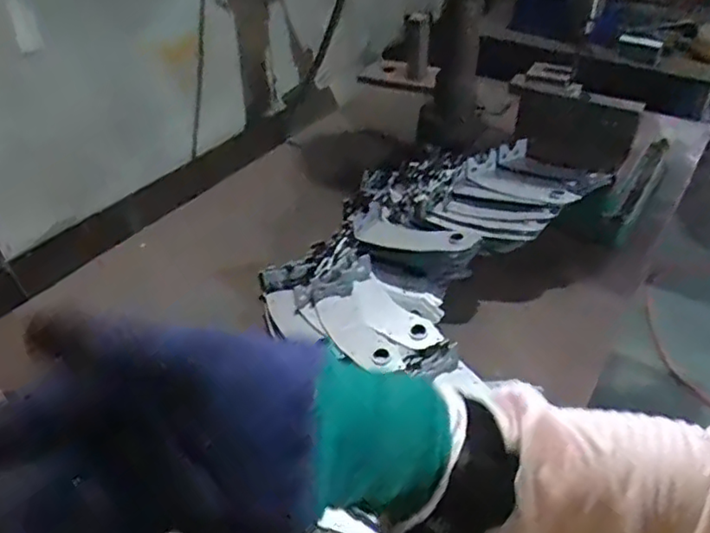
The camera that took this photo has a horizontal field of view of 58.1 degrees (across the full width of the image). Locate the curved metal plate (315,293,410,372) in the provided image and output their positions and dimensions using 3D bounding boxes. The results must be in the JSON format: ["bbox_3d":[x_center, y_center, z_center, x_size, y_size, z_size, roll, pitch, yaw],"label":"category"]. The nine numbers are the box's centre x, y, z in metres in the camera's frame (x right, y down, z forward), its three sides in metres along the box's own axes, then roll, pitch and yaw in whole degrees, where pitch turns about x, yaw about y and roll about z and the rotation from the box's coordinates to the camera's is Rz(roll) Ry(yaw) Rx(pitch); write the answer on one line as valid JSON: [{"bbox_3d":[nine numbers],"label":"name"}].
[{"bbox_3d":[0.003,0.089,0.874,0.066,0.017,0.148,-25,45,-29],"label":"curved metal plate"}]

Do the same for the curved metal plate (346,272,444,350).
[{"bbox_3d":[0.053,0.068,0.907,0.067,0.019,0.155,-27,46,-31],"label":"curved metal plate"}]

